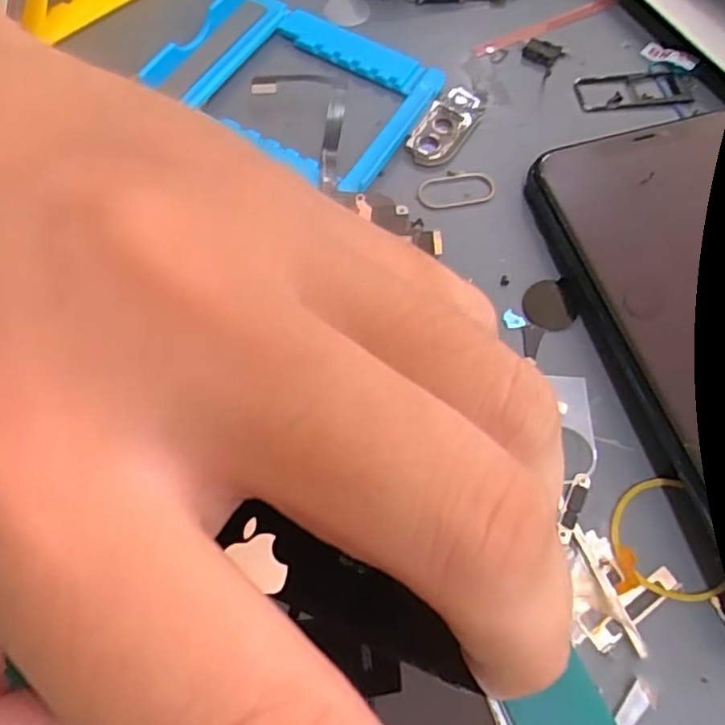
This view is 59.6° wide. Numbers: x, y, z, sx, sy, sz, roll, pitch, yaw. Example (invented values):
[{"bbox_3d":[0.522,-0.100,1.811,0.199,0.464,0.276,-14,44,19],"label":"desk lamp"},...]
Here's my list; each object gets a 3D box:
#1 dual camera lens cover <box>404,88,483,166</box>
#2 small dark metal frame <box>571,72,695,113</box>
[{"bbox_3d":[0.028,-0.078,0.209,0.016,0.004,0.034,28,66,10],"label":"dual camera lens cover"},{"bbox_3d":[0.094,-0.095,0.221,0.040,0.004,0.016,-5,65,-5],"label":"small dark metal frame"}]

